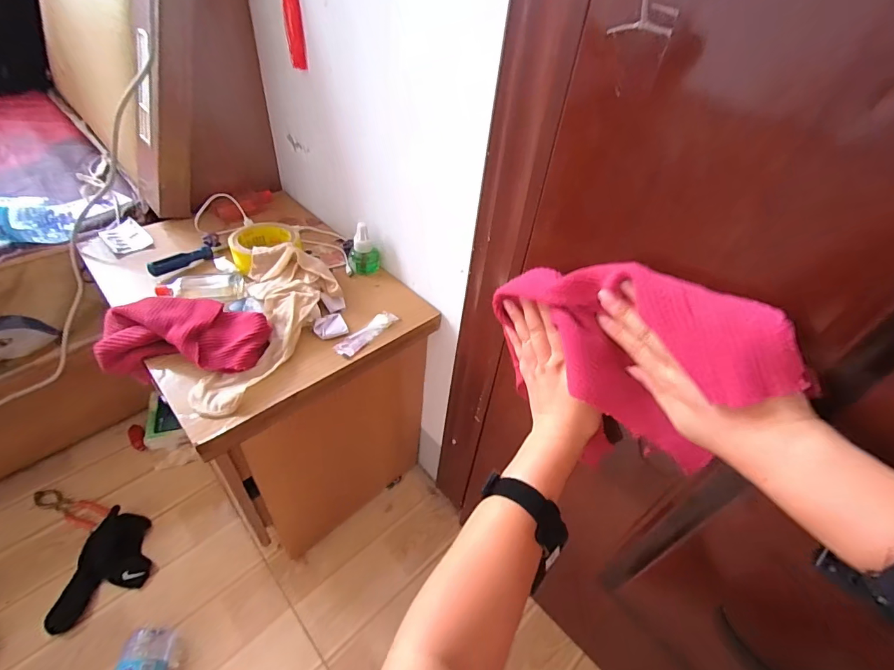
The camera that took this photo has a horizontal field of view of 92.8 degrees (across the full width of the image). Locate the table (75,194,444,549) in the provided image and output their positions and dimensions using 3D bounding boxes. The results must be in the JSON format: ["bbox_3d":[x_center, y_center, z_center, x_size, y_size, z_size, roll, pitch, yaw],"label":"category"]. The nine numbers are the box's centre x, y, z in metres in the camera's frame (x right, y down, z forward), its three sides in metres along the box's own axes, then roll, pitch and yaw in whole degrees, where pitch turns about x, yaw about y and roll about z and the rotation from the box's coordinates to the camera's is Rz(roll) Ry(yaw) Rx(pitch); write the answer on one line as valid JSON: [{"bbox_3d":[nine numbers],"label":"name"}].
[{"bbox_3d":[-0.288,0.077,0.776,0.332,0.481,0.429,-31,56,-32],"label":"table"}]

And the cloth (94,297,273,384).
[{"bbox_3d":[-0.309,0.004,0.518,0.185,0.064,0.097,8,44,0],"label":"cloth"}]

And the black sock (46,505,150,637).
[{"bbox_3d":[-0.587,0.408,0.741,0.118,0.030,0.182,8,44,1],"label":"black sock"}]

